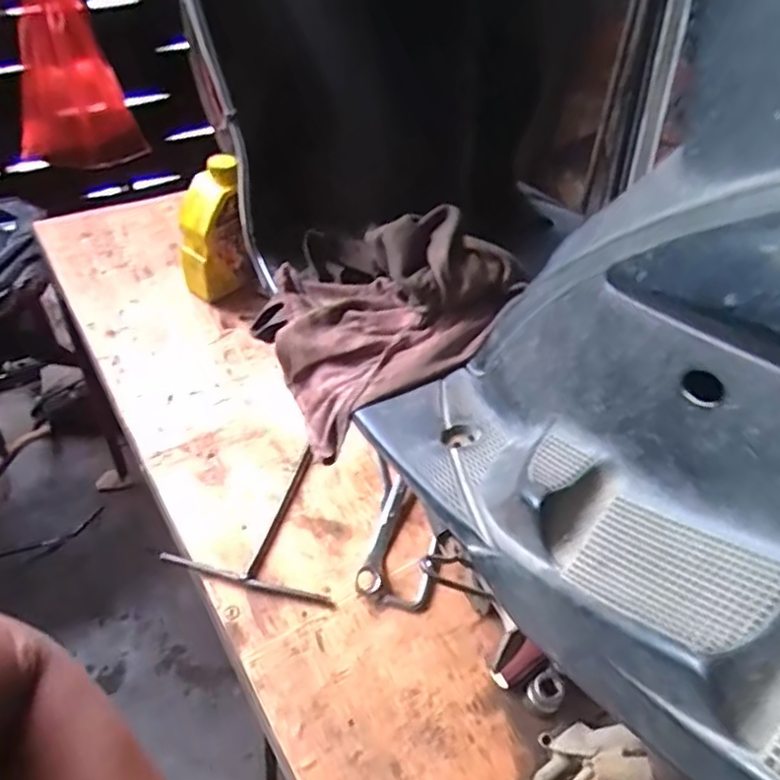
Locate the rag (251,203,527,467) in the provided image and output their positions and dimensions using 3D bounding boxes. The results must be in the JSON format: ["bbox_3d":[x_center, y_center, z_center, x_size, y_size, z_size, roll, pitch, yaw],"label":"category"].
[{"bbox_3d":[-0.020,-0.081,0.563,0.199,0.102,0.206,-23,55,-25],"label":"rag"}]

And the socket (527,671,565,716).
[{"bbox_3d":[0.148,0.285,0.595,0.032,0.036,0.032,3,48,-4],"label":"socket"}]

